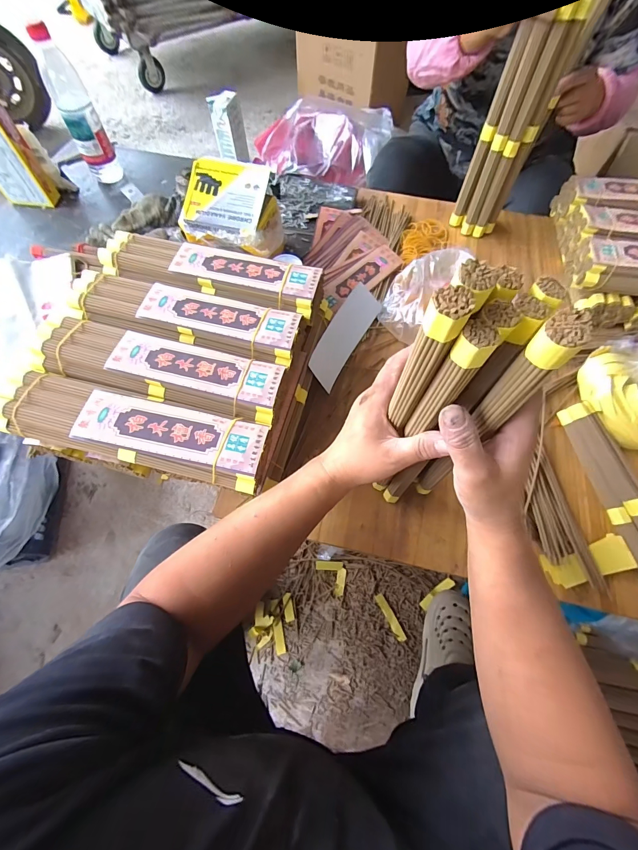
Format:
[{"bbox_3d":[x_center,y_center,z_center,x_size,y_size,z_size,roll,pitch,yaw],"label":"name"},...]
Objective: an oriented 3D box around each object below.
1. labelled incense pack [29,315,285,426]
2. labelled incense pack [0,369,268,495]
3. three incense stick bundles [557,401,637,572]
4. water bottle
[{"bbox_3d":[-0.197,-0.073,0.435,0.307,0.054,0.086,13,66,5],"label":"labelled incense pack"},{"bbox_3d":[-0.215,0.003,0.392,0.315,0.041,0.083,13,66,5],"label":"labelled incense pack"},{"bbox_3d":[0.423,0.113,0.457,0.064,0.035,0.306,-14,67,-7],"label":"three incense stick bundles"},{"bbox_3d":[-0.463,-0.597,0.656,0.062,0.212,0.053,-21,68,-10],"label":"water bottle"}]

